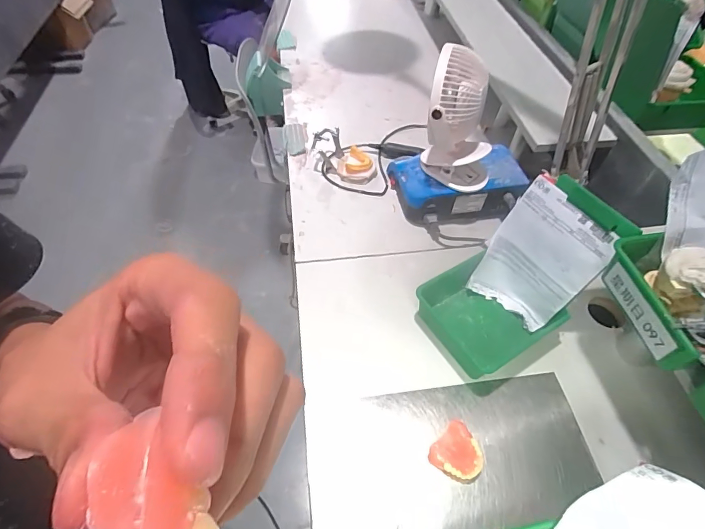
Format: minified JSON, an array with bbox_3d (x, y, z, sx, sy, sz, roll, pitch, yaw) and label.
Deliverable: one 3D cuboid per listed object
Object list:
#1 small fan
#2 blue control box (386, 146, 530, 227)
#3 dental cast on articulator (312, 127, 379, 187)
[{"bbox_3d":[0.176,-0.219,0.627,0.120,0.182,0.106,10,54,5],"label":"small fan"},{"bbox_3d":[0.191,-0.146,0.742,0.230,0.081,0.147,1,54,-2],"label":"blue control box"},{"bbox_3d":[-0.014,-0.217,0.801,0.088,0.064,0.130,-34,62,-24],"label":"dental cast on articulator"}]

